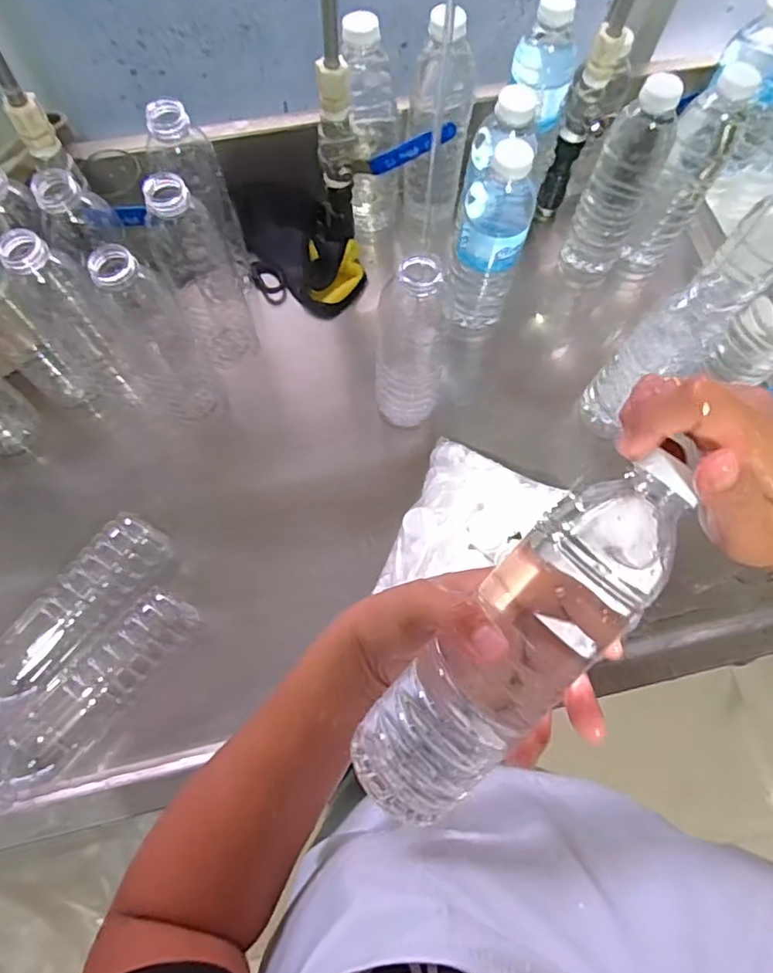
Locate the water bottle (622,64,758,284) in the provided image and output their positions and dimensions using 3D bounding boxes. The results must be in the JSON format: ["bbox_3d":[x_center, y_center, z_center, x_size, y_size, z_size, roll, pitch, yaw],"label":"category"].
[{"bbox_3d":[0.292,-0.301,0.580,0.055,0.209,0.053,31,71,10],"label":"water bottle"}]

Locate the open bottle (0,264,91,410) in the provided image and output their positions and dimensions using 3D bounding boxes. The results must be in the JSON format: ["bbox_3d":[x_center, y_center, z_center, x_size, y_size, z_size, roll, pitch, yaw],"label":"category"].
[{"bbox_3d":[-0.325,-0.139,0.510,0.053,0.201,0.059,-40,75,-15],"label":"open bottle"}]

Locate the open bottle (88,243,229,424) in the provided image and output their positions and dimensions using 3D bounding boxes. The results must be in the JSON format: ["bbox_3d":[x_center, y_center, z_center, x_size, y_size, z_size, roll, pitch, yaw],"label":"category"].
[{"bbox_3d":[-0.202,-0.133,0.510,0.076,0.210,0.075,1,69,-1],"label":"open bottle"}]

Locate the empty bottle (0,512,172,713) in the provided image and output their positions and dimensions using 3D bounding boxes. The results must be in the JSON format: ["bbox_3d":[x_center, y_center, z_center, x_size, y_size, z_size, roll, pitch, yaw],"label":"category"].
[{"bbox_3d":[-0.273,0.114,0.504,0.056,0.063,0.199,35,72,11],"label":"empty bottle"}]

